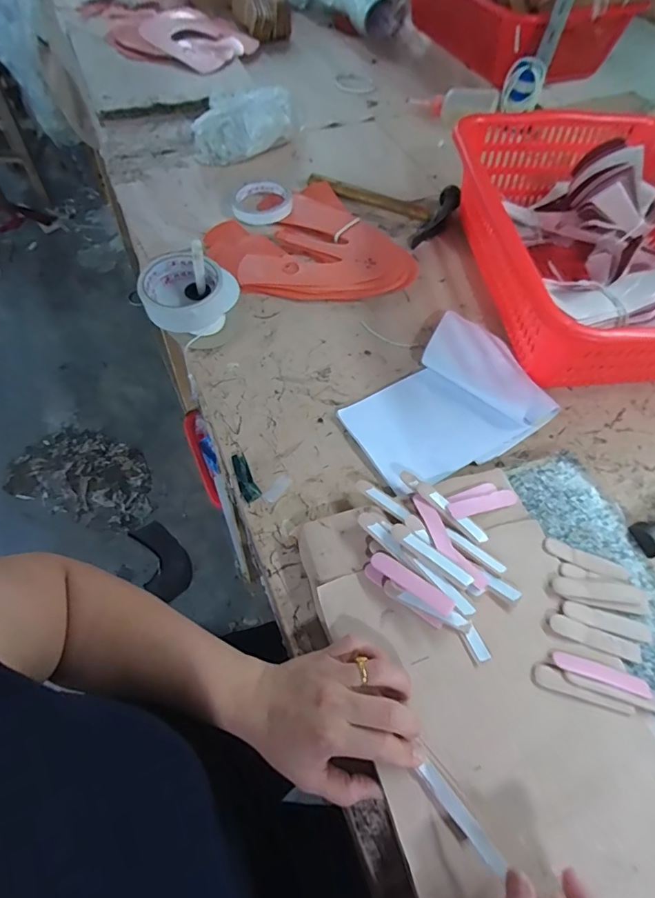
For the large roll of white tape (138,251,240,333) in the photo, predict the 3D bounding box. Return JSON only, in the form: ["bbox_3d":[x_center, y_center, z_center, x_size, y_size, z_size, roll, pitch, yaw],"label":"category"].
[{"bbox_3d":[-0.156,-0.174,0.513,0.091,0.043,0.088,2,58,-3],"label":"large roll of white tape"}]

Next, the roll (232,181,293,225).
[{"bbox_3d":[-0.098,-0.367,0.694,0.089,0.017,0.079,-4,59,-7],"label":"roll"}]

